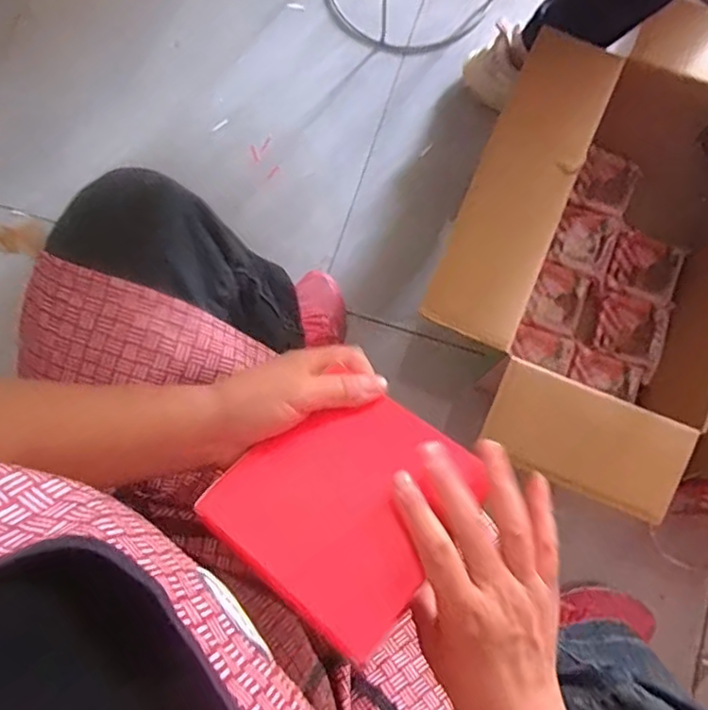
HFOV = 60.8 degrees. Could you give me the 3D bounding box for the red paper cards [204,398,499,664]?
[{"bbox_3d":[-0.004,0.083,0.354,0.124,0.008,0.129,35,70,19],"label":"red paper cards"}]

